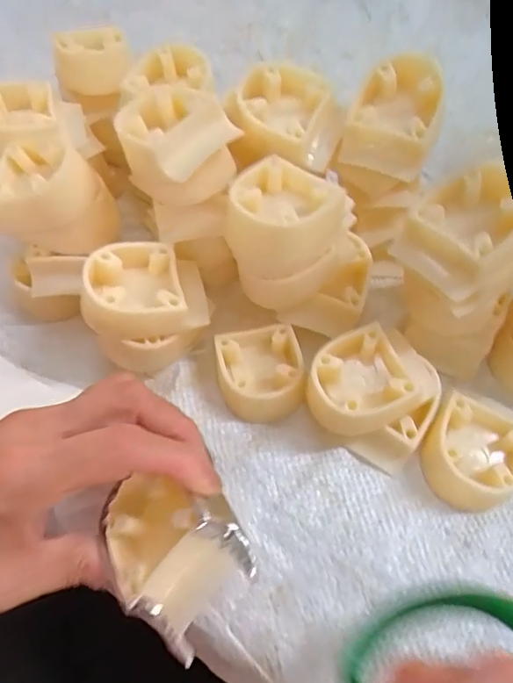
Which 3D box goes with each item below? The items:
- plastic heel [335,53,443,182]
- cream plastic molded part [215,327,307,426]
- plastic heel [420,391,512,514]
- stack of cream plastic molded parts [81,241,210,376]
[{"bbox_3d":[0.075,-0.122,0.269,0.048,0.039,0.048,25,63,13],"label":"plastic heel"},{"bbox_3d":[0.003,0.017,0.274,0.047,0.022,0.049,1,59,-2],"label":"cream plastic molded part"},{"bbox_3d":[0.110,0.058,0.253,0.047,0.022,0.053,31,63,16],"label":"plastic heel"},{"bbox_3d":[-0.059,-0.016,0.268,0.063,0.062,0.053,-14,60,-10],"label":"stack of cream plastic molded parts"}]

